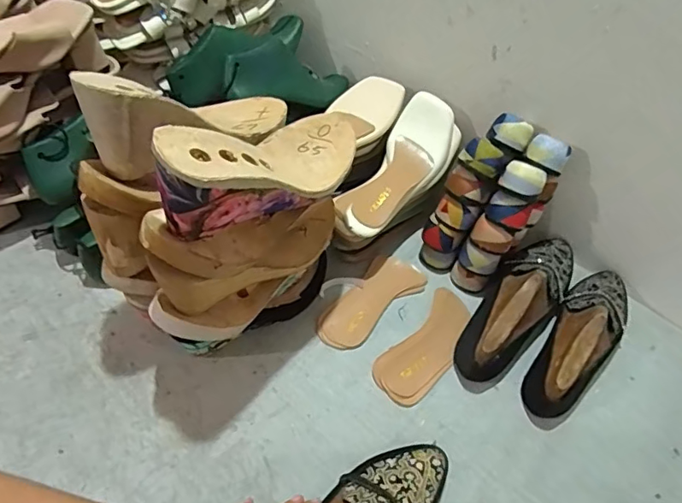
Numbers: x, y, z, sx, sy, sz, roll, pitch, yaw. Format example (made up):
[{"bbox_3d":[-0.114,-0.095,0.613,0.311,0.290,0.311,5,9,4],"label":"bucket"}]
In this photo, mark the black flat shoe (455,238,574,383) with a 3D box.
[{"bbox_3d":[0.234,0.060,0.667,0.085,0.082,0.250,32,58,16],"label":"black flat shoe"}]

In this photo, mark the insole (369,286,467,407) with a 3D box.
[{"bbox_3d":[0.110,0.118,0.659,0.070,0.012,0.164,37,60,19],"label":"insole"}]

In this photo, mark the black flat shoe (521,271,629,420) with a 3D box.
[{"bbox_3d":[0.309,0.101,0.652,0.080,0.079,0.236,34,59,17],"label":"black flat shoe"}]

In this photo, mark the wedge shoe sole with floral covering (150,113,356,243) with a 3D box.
[{"bbox_3d":[-0.074,-0.071,0.479,0.090,0.088,0.246,33,32,17],"label":"wedge shoe sole with floral covering"}]

